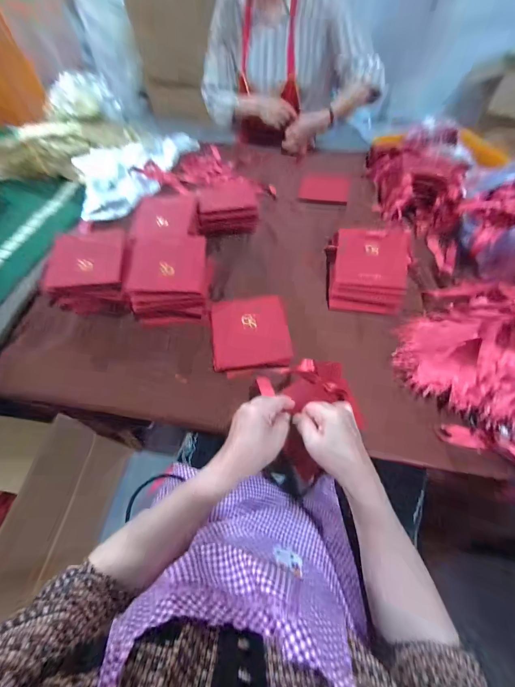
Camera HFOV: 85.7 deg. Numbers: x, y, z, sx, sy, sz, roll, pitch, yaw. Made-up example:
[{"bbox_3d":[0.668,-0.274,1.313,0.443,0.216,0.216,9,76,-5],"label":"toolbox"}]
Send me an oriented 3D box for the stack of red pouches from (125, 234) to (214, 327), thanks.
[{"bbox_3d":[-0.170,-0.131,0.570,0.153,0.085,0.171,-3,60,-3],"label":"stack of red pouches"}]

